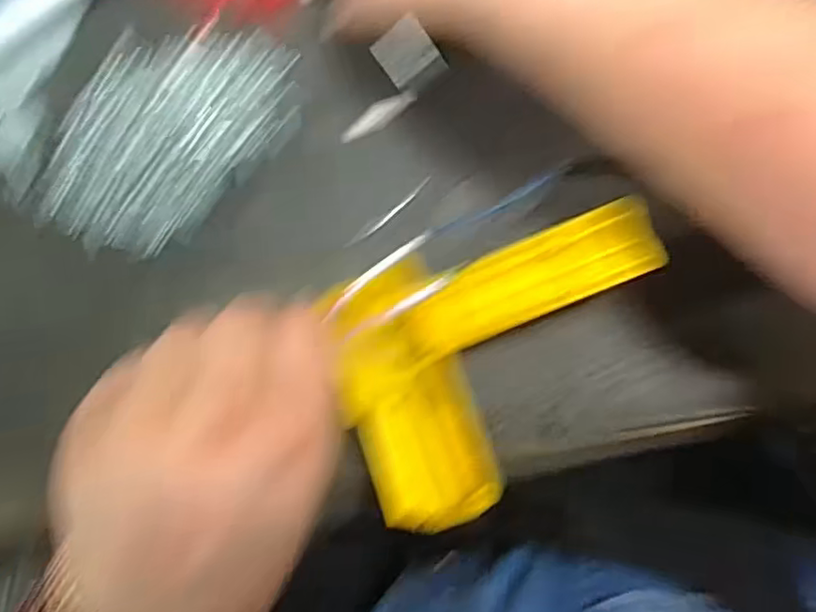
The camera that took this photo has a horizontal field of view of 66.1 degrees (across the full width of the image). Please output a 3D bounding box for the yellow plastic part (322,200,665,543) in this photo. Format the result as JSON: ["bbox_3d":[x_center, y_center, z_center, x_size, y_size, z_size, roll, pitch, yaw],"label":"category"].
[{"bbox_3d":[0.044,0.028,0.277,0.142,0.031,0.114,-16,84,2],"label":"yellow plastic part"}]

